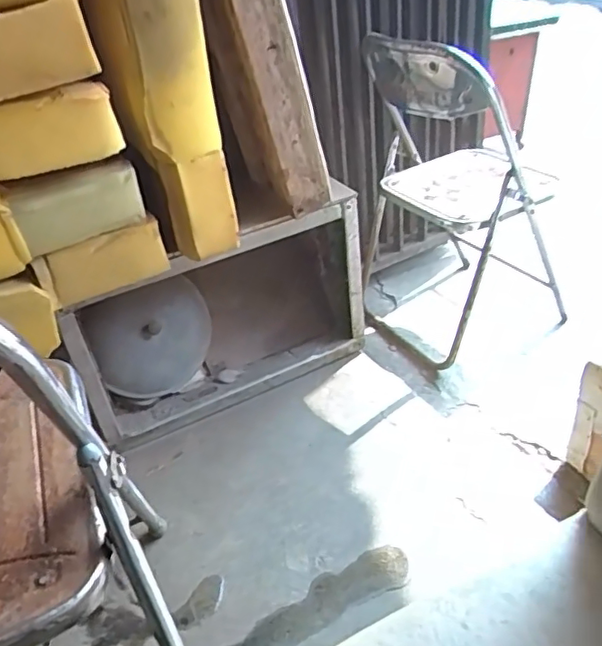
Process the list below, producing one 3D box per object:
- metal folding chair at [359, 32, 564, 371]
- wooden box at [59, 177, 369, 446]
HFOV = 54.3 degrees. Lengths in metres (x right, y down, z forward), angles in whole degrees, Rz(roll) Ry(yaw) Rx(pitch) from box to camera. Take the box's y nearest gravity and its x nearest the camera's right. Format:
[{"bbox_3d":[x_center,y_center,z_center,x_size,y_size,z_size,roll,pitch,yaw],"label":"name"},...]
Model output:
[{"bbox_3d":[0.395,-0.363,1.584,0.450,0.773,0.514,-27,40,-25],"label":"metal folding chair"},{"bbox_3d":[-0.163,-0.038,1.297,0.582,0.406,0.258,-28,40,-25],"label":"wooden box"}]

